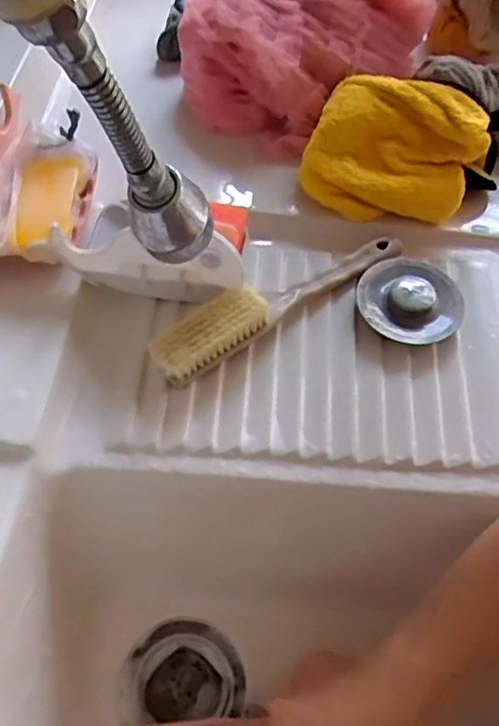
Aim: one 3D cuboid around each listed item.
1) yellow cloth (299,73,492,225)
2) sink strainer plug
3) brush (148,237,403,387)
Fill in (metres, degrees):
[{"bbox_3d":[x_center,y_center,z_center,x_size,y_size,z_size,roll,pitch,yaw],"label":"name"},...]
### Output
[{"bbox_3d":[0.123,-0.179,0.512,0.140,0.040,0.118,23,103,5],"label":"yellow cloth"},{"bbox_3d":[0.129,-0.052,0.476,0.082,0.025,0.083,20,58,8],"label":"sink strainer plug"},{"bbox_3d":[0.025,-0.054,0.472,0.222,0.034,0.036,-29,64,-21],"label":"brush"}]

